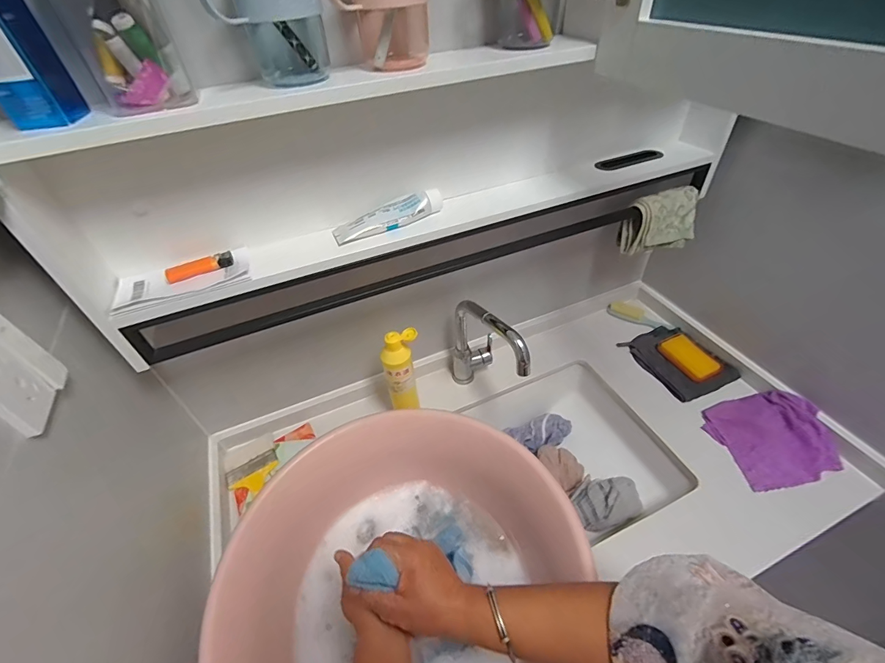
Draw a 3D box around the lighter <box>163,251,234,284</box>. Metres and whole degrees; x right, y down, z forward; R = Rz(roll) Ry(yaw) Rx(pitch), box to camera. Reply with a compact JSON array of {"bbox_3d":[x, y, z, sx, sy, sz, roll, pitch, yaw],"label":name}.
[{"bbox_3d":[-0.319,-0.086,0.526,0.082,0.016,0.021,-26,48,-21],"label":"lighter"}]

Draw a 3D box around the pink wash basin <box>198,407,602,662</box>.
[{"bbox_3d":[-0.043,0.314,0.521,0.403,0.155,0.386,-2,44,2],"label":"pink wash basin"}]

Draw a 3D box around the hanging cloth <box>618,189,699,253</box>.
[{"bbox_3d":[0.415,-0.204,0.757,0.131,0.099,0.065,-14,45,-10],"label":"hanging cloth"}]

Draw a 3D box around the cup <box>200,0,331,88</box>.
[{"bbox_3d":[-0.173,-0.311,0.409,0.101,0.105,0.077,-13,45,-10],"label":"cup"}]

